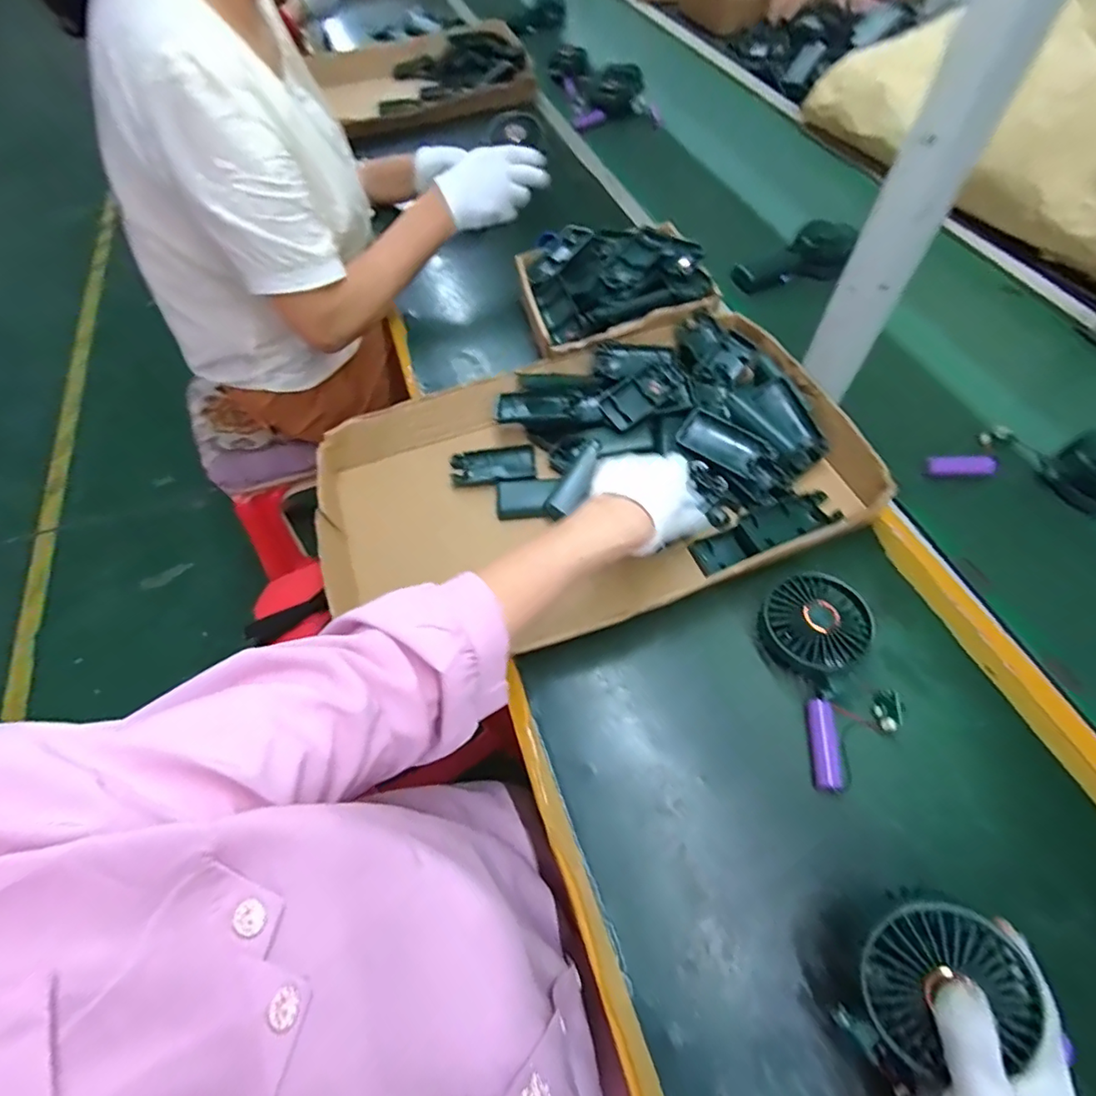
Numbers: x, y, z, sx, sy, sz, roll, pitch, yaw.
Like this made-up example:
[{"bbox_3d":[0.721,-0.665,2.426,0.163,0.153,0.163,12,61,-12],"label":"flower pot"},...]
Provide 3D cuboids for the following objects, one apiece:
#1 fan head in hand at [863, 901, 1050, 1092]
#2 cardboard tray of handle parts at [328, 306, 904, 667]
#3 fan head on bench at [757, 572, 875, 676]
[{"bbox_3d":[0.217,0.243,0.306,0.077,0.033,0.072,-19,59,11],"label":"fan head in hand"},{"bbox_3d":[0.032,-0.073,0.556,0.527,0.066,0.325,-17,60,-10],"label":"cardboard tray of handle parts"},{"bbox_3d":[0.226,0.070,0.470,0.080,0.054,0.084,0,58,0],"label":"fan head on bench"}]

